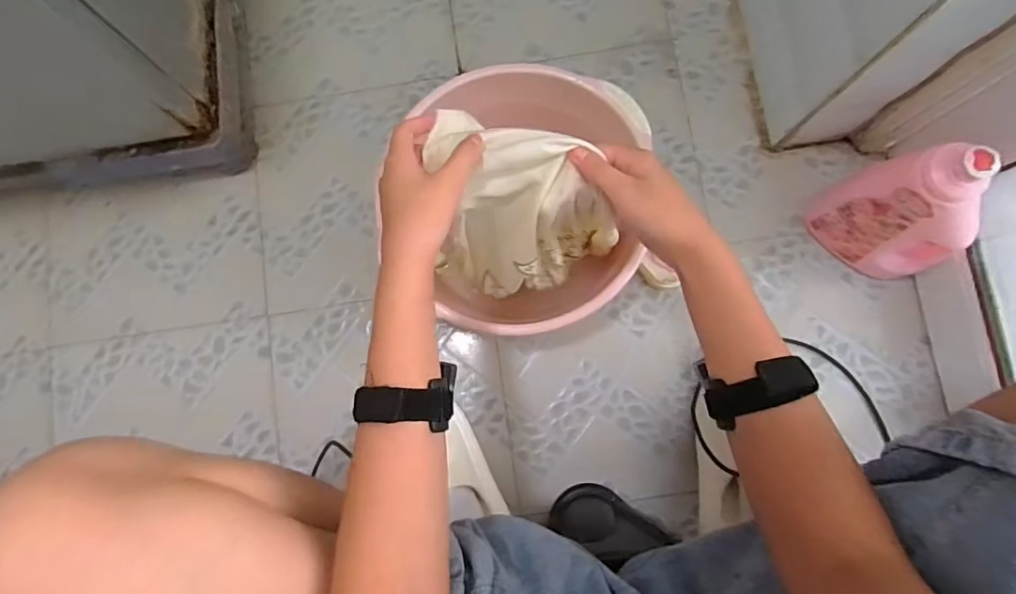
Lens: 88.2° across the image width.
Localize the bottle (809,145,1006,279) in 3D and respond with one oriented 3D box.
[{"bbox_3d":[0.430,-0.083,0.567,0.057,0.213,0.141,-43,83,-3],"label":"bottle"}]

